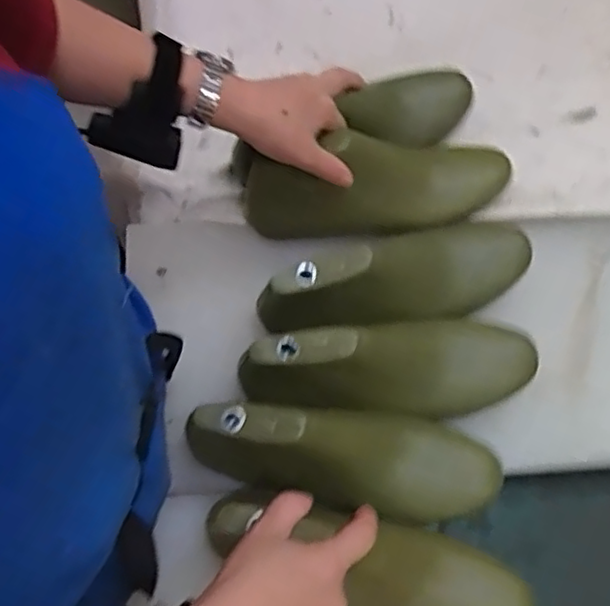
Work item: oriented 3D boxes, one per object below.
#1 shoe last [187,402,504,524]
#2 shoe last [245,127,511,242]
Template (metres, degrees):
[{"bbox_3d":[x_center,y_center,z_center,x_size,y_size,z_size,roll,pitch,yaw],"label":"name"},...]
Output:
[{"bbox_3d":[0.033,0.117,0.484,0.234,0.077,0.070,13,68,-14],"label":"shoe last"},{"bbox_3d":[0.075,-0.103,0.574,0.242,0.086,0.071,-9,69,-10],"label":"shoe last"}]

